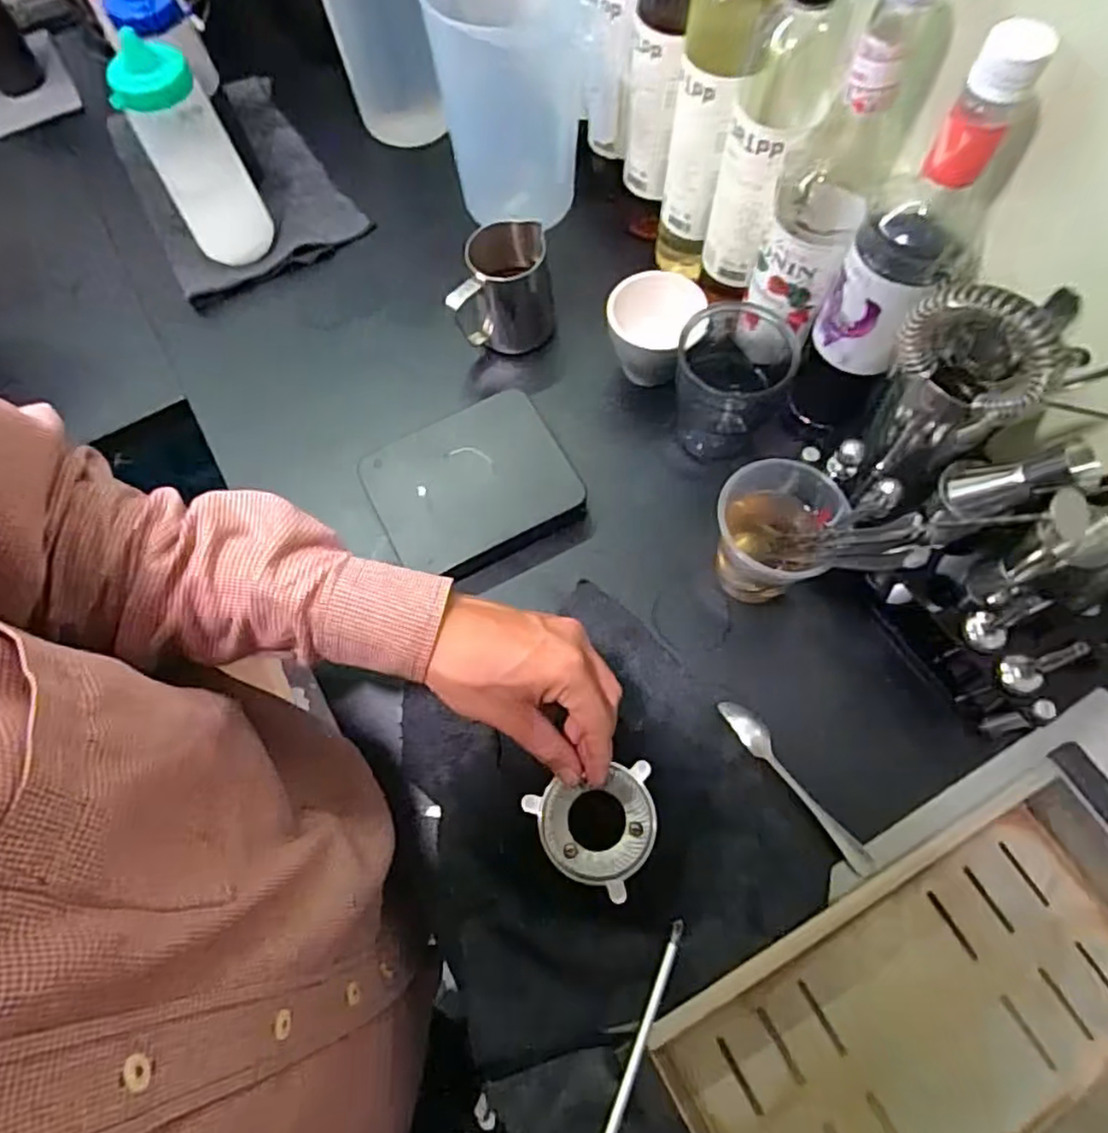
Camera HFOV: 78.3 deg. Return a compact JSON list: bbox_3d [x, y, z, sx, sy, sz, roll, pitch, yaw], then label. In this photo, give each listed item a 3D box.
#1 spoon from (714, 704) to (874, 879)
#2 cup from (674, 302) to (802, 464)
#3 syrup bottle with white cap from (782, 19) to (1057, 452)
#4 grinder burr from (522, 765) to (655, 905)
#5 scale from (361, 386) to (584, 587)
[{"bbox_3d":[0.171,0.154,0.485,0.023,0.013,0.142,-34,70,-12],"label":"spoon"},{"bbox_3d":[0.149,-0.159,0.568,0.078,0.104,0.100,41,74,16],"label":"cup"},{"bbox_3d":[0.229,-0.190,0.461,0.073,0.293,0.068,17,69,9],"label":"syrup bottle with white cap"},{"bbox_3d":[0.030,0.170,0.430,0.081,0.020,0.073,-15,68,-5],"label":"grinder burr"},{"bbox_3d":[-0.068,-0.066,0.573,0.158,0.031,0.133,-26,69,-9],"label":"scale"}]

